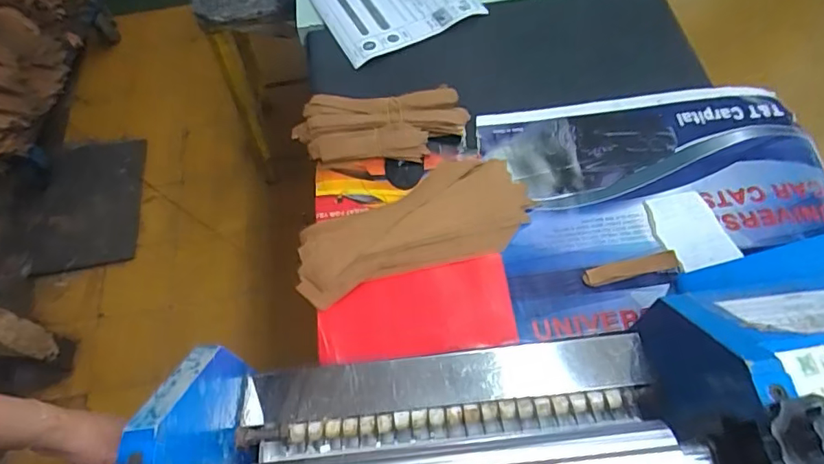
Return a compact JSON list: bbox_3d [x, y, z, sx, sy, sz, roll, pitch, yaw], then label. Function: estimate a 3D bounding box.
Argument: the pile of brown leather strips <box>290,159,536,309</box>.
[{"bbox_3d":[0.002,-0.007,0.590,0.261,0.026,0.113,-23,63,-7],"label":"pile of brown leather strips"}]

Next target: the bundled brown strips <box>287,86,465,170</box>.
[{"bbox_3d":[-0.040,-0.131,0.657,0.206,0.029,0.099,-5,62,2],"label":"bundled brown strips"}]

